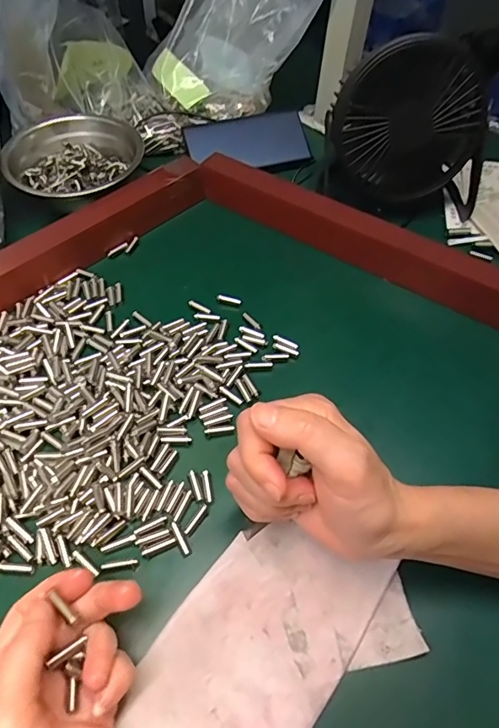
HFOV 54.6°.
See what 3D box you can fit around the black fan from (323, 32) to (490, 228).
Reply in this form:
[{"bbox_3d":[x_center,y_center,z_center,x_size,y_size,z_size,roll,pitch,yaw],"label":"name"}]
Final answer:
[{"bbox_3d":[0.143,-0.211,0.431,0.140,0.130,0.081,3,56,0],"label":"black fan"}]

